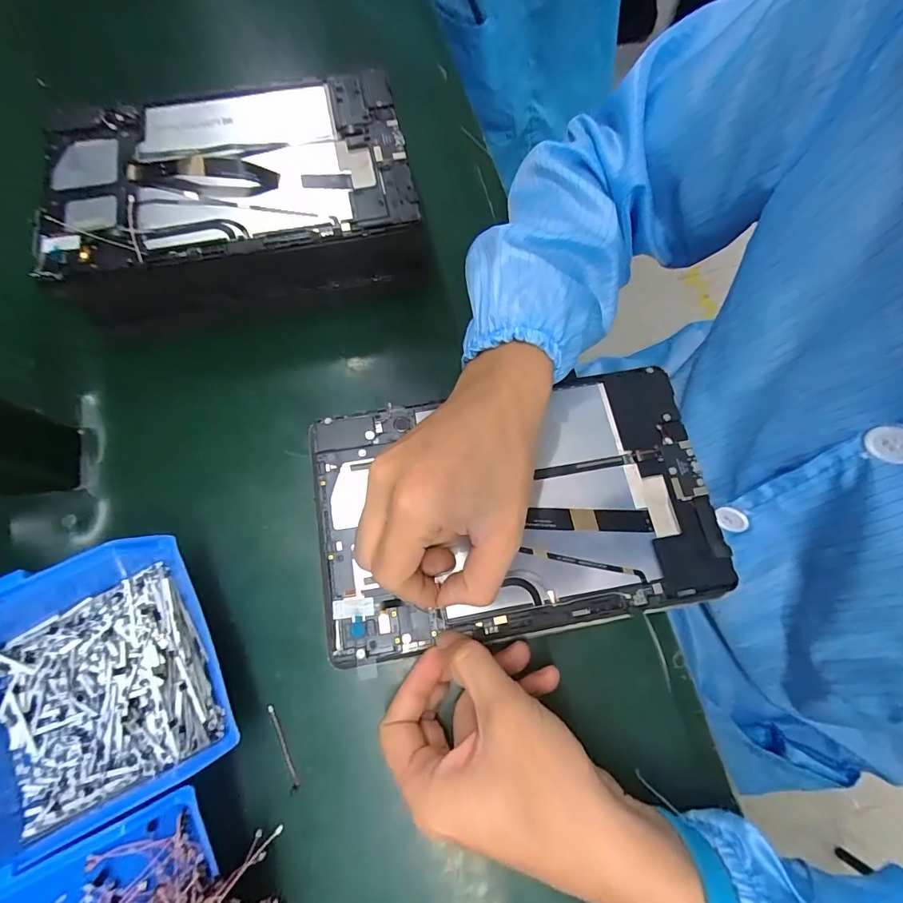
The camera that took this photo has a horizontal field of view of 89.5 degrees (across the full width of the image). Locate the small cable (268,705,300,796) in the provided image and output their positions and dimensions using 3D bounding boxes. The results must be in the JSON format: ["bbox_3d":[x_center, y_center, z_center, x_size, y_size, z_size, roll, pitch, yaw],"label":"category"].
[{"bbox_3d":[-0.097,0.171,0.263,0.006,0.004,0.047,-22,73,-7],"label":"small cable"}]

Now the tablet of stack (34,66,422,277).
[{"bbox_3d":[-0.151,-0.192,0.308,0.237,0.013,0.141,-11,72,-4],"label":"tablet of stack"}]

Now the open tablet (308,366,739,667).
[{"bbox_3d":[0.038,0.032,0.285,0.240,0.008,0.151,-10,72,-3],"label":"open tablet"}]

